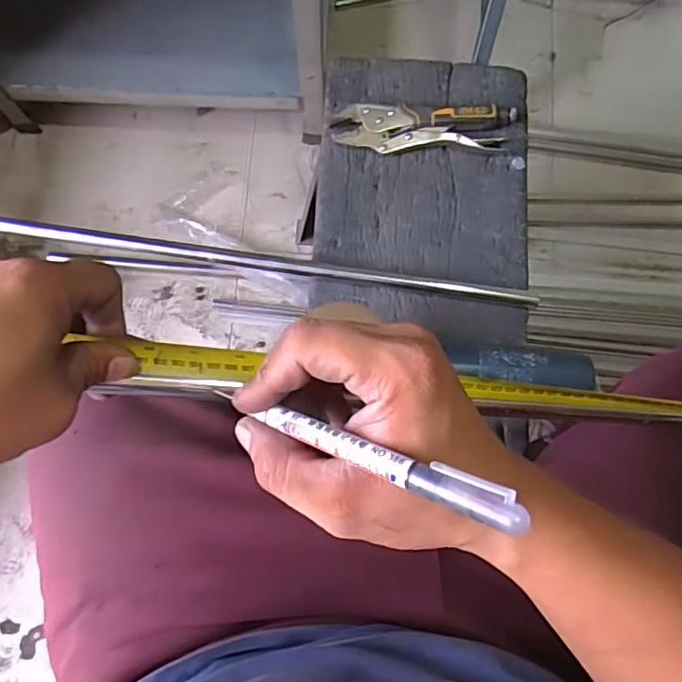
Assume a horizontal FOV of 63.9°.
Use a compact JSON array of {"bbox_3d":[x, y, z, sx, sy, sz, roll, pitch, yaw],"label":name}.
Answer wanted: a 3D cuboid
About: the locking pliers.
[{"bbox_3d":[0.098,-0.253,0.651,0.207,0.028,0.052,0,79,0],"label":"locking pliers"}]

